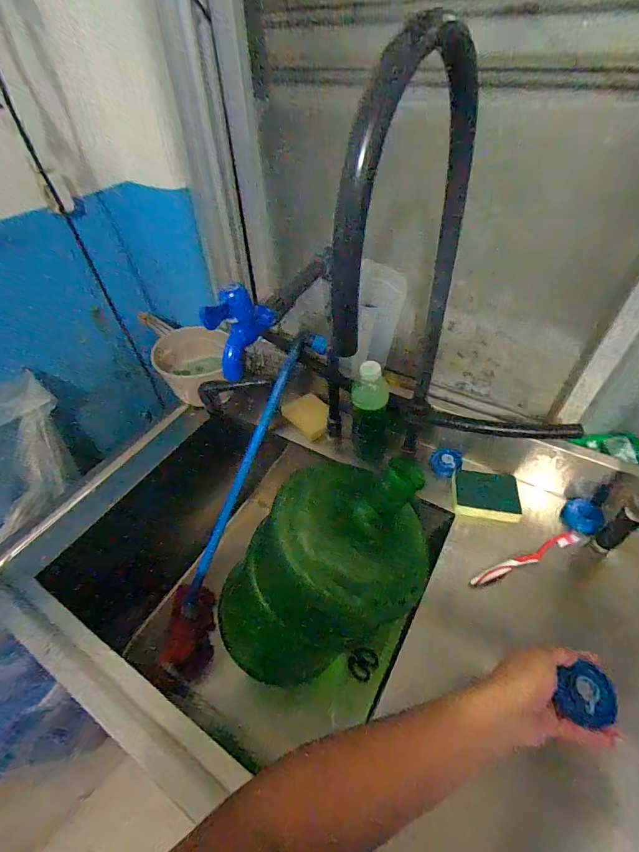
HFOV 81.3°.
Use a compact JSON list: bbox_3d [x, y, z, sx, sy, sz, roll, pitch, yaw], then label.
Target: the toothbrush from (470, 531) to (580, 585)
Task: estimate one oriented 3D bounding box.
[{"bbox_3d":[0.301,0.192,0.539,0.175,0.027,0.021,-18,48,-14],"label":"toothbrush"}]

